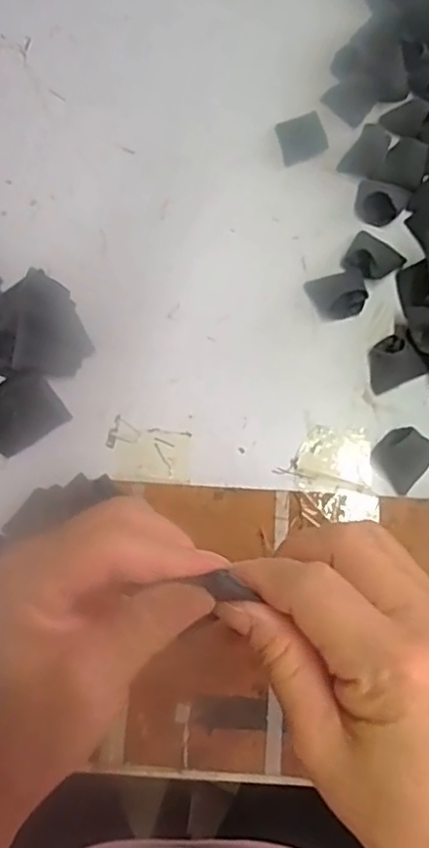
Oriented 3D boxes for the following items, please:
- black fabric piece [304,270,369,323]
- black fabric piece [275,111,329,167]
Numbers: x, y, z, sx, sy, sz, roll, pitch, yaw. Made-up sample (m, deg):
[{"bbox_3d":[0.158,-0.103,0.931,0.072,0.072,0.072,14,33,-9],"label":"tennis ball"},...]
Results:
[{"bbox_3d":[0.097,-0.102,0.497,0.041,0.014,0.040,-23,73,-5],"label":"black fabric piece"},{"bbox_3d":[0.074,-0.245,0.545,0.038,0.005,0.040,-17,79,20],"label":"black fabric piece"}]

